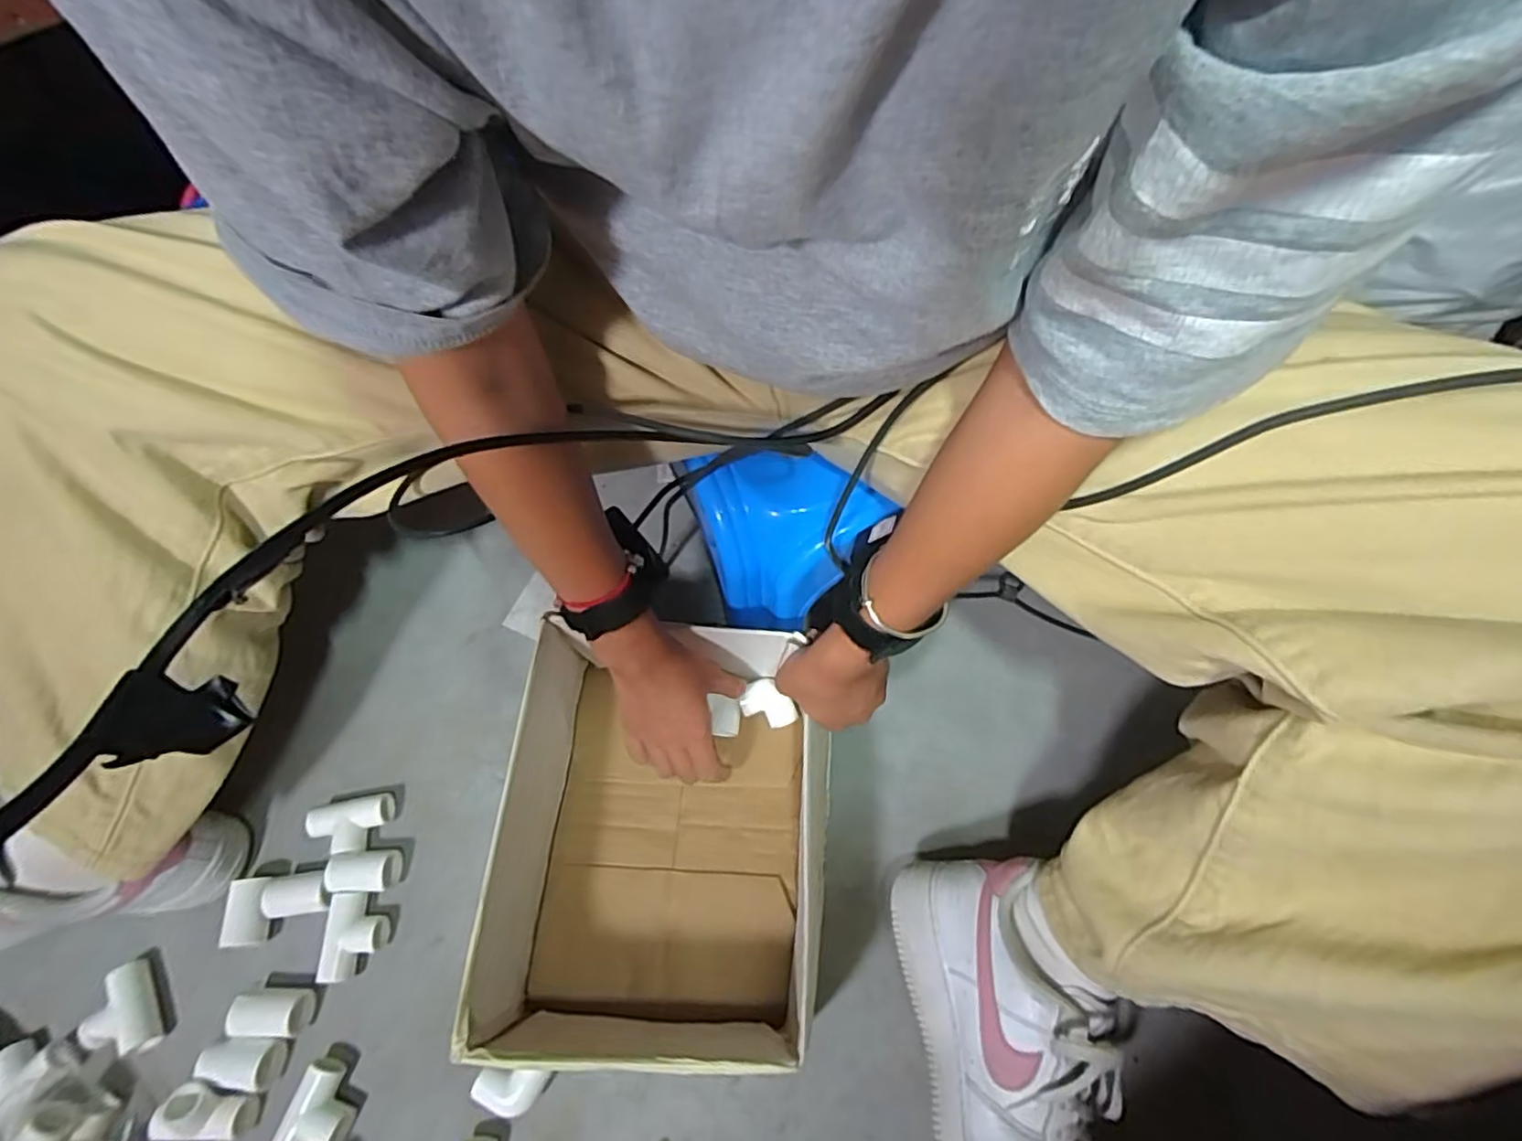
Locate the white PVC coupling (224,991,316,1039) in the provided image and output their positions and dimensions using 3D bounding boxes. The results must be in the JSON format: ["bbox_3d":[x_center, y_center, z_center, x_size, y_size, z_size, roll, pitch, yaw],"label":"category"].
[{"bbox_3d":[-0.371,0.336,0.504,0.050,0.033,0.031,-4,65,0],"label":"white PVC coupling"}]

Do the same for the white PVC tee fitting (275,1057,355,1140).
[{"bbox_3d":[-0.316,0.393,0.475,0.038,0.023,0.069,12,66,7],"label":"white PVC tee fitting"}]

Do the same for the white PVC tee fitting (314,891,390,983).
[{"bbox_3d":[-0.321,0.290,0.530,0.039,0.026,0.062,-4,65,0],"label":"white PVC tee fitting"}]

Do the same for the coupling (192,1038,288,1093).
[{"bbox_3d":[-0.382,0.364,0.489,0.050,0.025,0.031,-1,65,1],"label":"coupling"}]

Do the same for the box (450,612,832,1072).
[{"bbox_3d":[-0.072,0.195,0.510,0.212,0.121,0.283,3,65,3],"label":"box"}]

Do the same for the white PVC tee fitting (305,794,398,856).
[{"bbox_3d":[-0.344,0.216,0.562,0.062,0.026,0.041,-13,65,-4],"label":"white PVC tee fitting"}]

